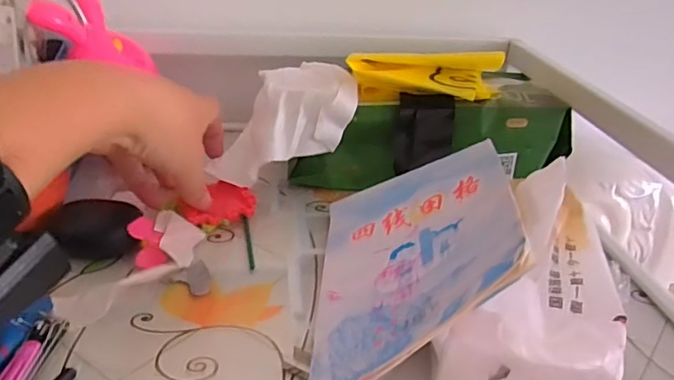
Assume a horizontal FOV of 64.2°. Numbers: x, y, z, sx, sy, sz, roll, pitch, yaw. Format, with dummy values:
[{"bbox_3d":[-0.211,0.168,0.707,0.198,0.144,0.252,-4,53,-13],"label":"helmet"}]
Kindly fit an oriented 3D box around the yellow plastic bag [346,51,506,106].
[{"bbox_3d":[0.072,-0.088,0.421,0.123,0.028,0.052,1,30,-6],"label":"yellow plastic bag"}]

